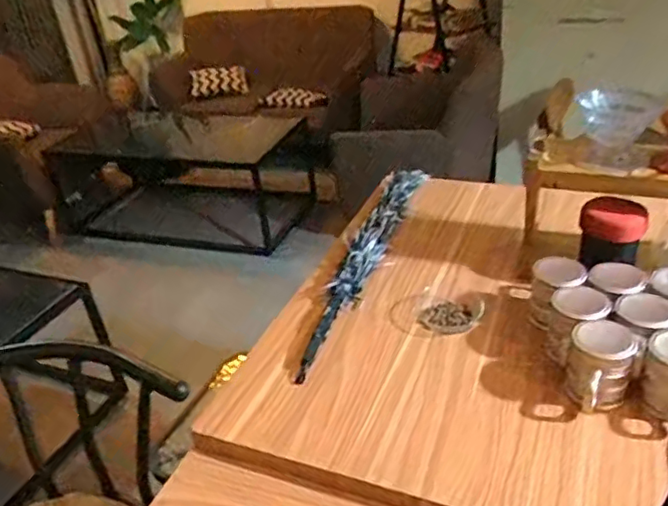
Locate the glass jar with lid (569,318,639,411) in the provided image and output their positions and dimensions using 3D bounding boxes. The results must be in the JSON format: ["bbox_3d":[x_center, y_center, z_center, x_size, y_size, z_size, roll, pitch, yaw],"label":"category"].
[{"bbox_3d":[0.330,0.137,0.751,0.073,0.082,0.085,14,37,29],"label":"glass jar with lid"}]

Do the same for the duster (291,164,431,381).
[{"bbox_3d":[0.057,-0.005,1.090,0.074,0.048,0.630,7,34,21],"label":"duster"}]

